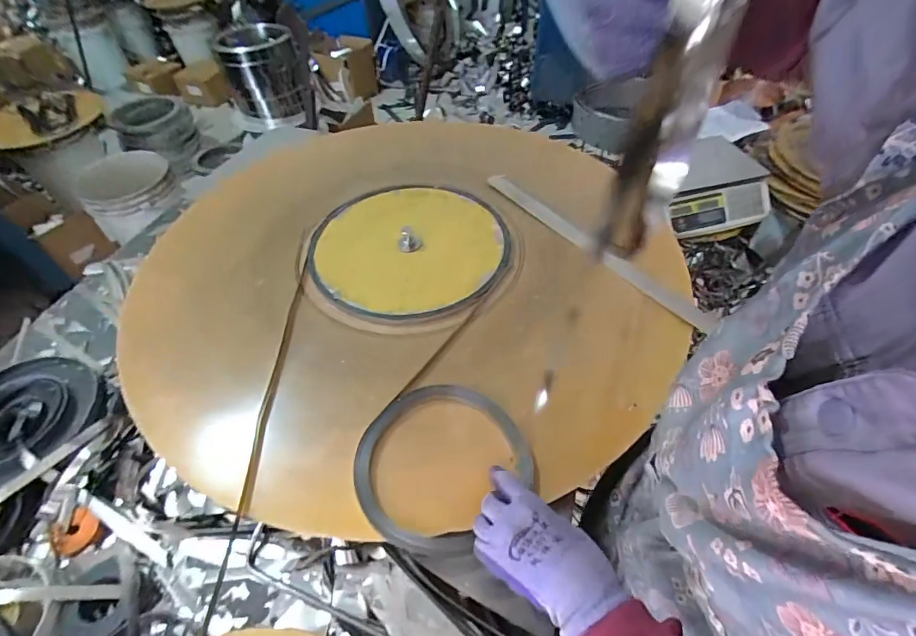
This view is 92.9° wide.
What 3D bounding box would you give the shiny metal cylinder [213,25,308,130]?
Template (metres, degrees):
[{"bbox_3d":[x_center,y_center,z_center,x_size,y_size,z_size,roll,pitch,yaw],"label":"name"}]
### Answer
[{"bbox_3d":[-0.663,-0.831,1.496,0.253,0.252,0.243,-19,53,-12],"label":"shiny metal cylinder"}]

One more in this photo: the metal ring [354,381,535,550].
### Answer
[{"bbox_3d":[-0.020,0.151,0.472,0.171,0.017,0.186,-1,51,2],"label":"metal ring"}]

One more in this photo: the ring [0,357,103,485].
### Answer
[{"bbox_3d":[-0.572,0.134,0.561,0.177,0.040,0.177,-1,51,2],"label":"ring"}]

